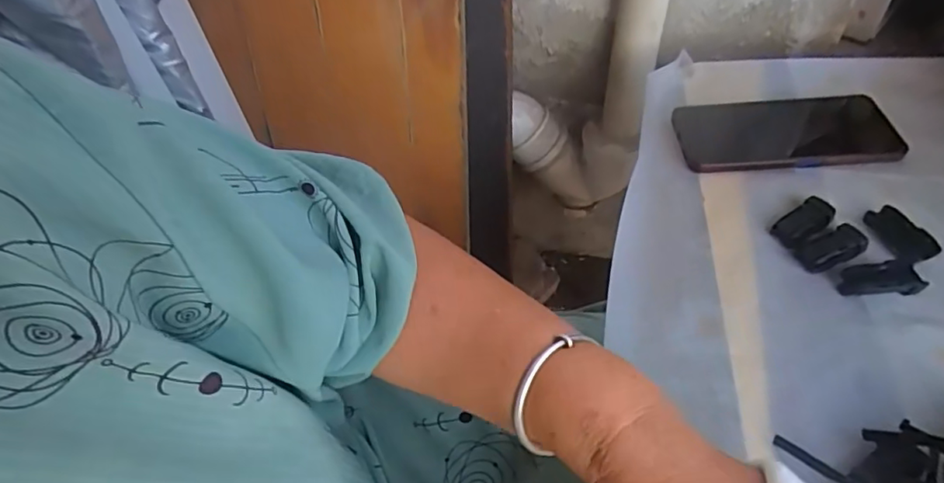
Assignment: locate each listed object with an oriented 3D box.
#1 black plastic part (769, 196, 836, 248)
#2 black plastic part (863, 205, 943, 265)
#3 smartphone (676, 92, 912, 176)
[{"bbox_3d":[0.238,-0.014,0.413,0.046,0.011,0.025,-28,53,-14],"label":"black plastic part"},{"bbox_3d":[0.295,-0.004,0.398,0.029,0.009,0.047,-14,51,-3],"label":"black plastic part"},{"bbox_3d":[0.258,-0.092,0.480,0.167,0.007,0.082,-5,51,4],"label":"smartphone"}]

